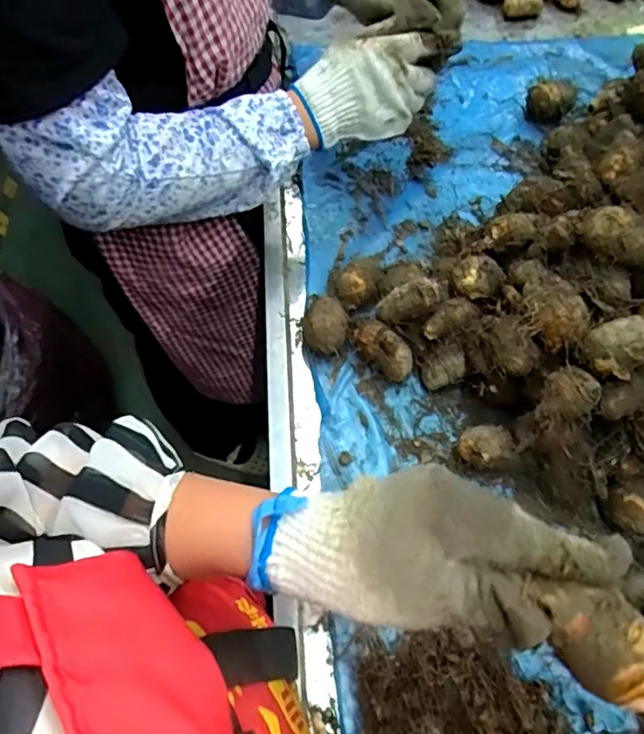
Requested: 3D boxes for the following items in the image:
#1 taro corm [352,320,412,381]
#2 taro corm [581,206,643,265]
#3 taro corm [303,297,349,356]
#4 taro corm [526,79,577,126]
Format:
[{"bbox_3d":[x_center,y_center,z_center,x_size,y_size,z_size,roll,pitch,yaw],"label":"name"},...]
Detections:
[{"bbox_3d":[0.059,-0.020,0.535,0.064,0.033,0.033,40,71,18],"label":"taro corm"},{"bbox_3d":[0.221,-0.096,0.410,0.058,0.028,0.029,38,70,17],"label":"taro corm"},{"bbox_3d":[0.003,-0.039,0.549,0.044,0.039,0.057,3,64,2],"label":"taro corm"},{"bbox_3d":[0.283,-0.328,0.694,0.057,0.041,0.051,23,66,11],"label":"taro corm"}]

